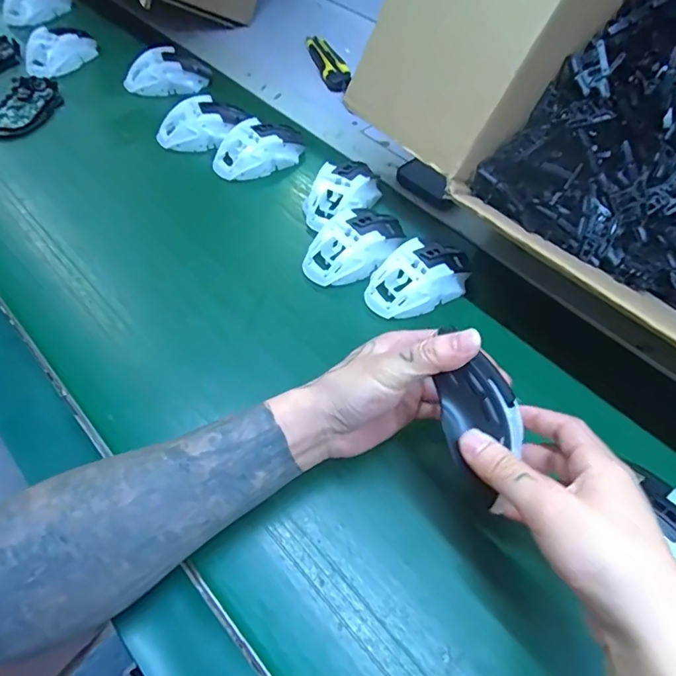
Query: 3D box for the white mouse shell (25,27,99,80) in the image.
[{"bbox_3d":[-0.403,-0.414,0.685,0.053,0.045,0.103,37,63,17],"label":"white mouse shell"}]

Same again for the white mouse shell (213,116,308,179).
[{"bbox_3d":[-0.093,-0.224,0.571,0.115,0.040,0.063,-33,66,-22],"label":"white mouse shell"}]

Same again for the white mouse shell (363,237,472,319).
[{"bbox_3d":[0.079,-0.060,0.460,0.113,0.032,0.060,-28,64,-20],"label":"white mouse shell"}]

